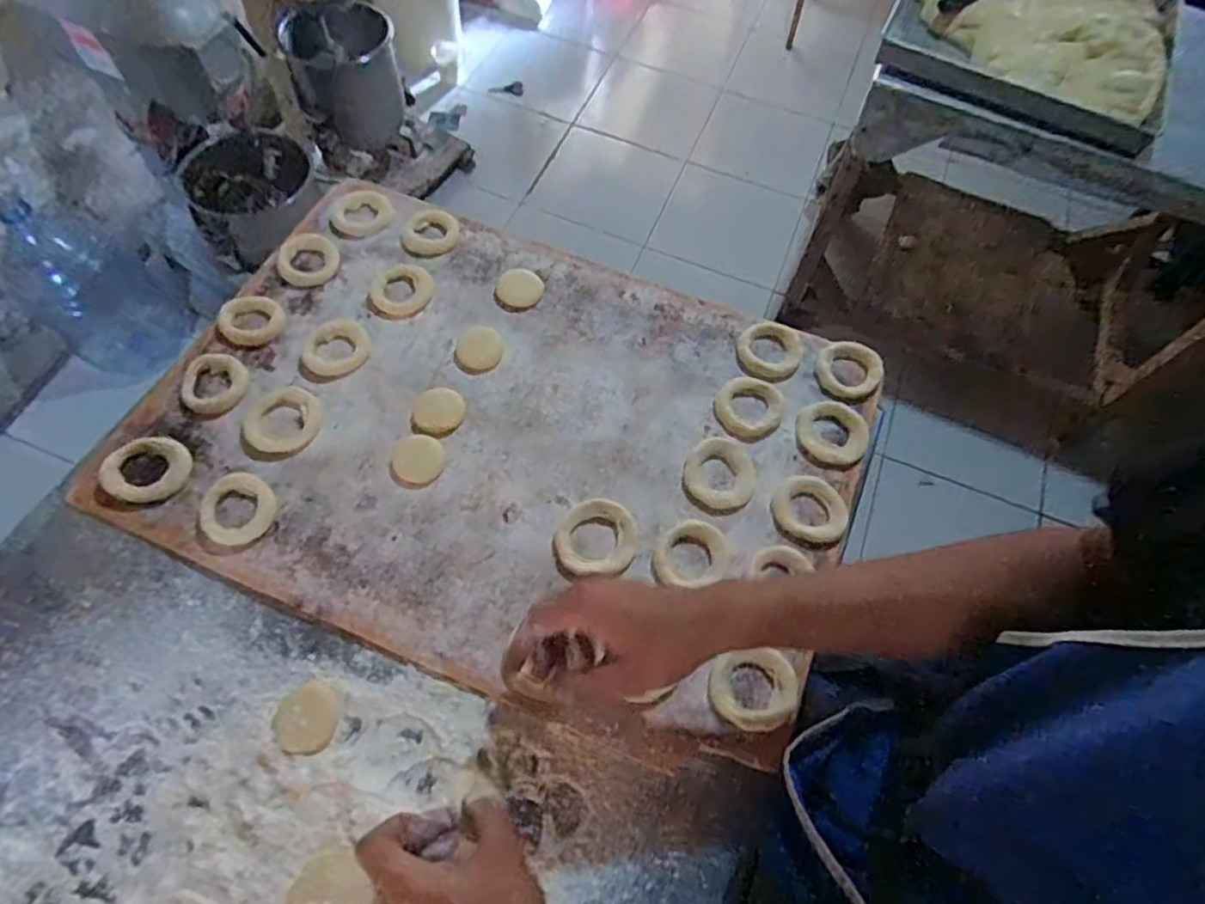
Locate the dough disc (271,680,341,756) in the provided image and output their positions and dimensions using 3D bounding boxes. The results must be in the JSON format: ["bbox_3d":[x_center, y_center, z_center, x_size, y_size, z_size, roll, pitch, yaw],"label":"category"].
[{"bbox_3d":[-0.217,0.196,0.480,0.047,0.011,0.049,1,64,-2],"label":"dough disc"}]

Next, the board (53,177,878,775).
[{"bbox_3d":[-0.084,-0.026,0.583,0.596,0.018,0.411,21,65,8],"label":"board"}]

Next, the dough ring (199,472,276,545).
[{"bbox_3d":[-0.298,0.046,0.532,0.055,0.010,0.057,1,64,-2],"label":"dough ring"}]

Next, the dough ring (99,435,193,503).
[{"bbox_3d":[-0.378,0.014,0.543,0.064,0.007,0.059,24,65,10],"label":"dough ring"}]

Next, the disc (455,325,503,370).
[{"bbox_3d":[-0.116,-0.099,0.618,0.042,0.004,0.046,1,64,-2],"label":"disc"}]

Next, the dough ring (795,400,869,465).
[{"bbox_3d":[0.206,-0.019,0.586,0.057,0.013,0.063,-39,71,-19],"label":"dough ring"}]

